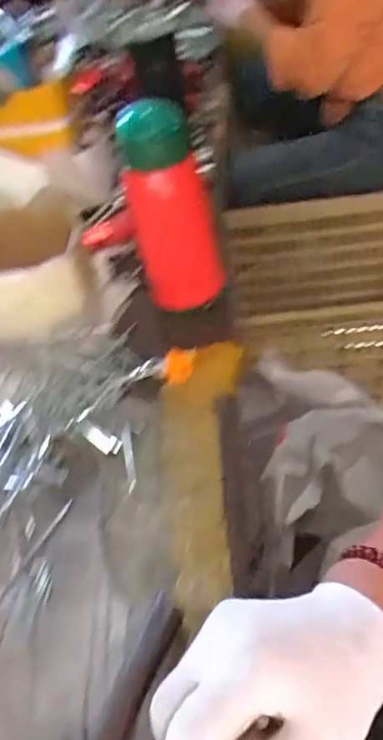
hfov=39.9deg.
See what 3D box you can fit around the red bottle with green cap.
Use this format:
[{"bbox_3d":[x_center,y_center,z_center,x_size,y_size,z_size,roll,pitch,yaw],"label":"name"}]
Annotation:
[{"bbox_3d":[-0.017,-0.153,0.527,0.089,0.202,0.061,-7,43,0],"label":"red bottle with green cap"}]

